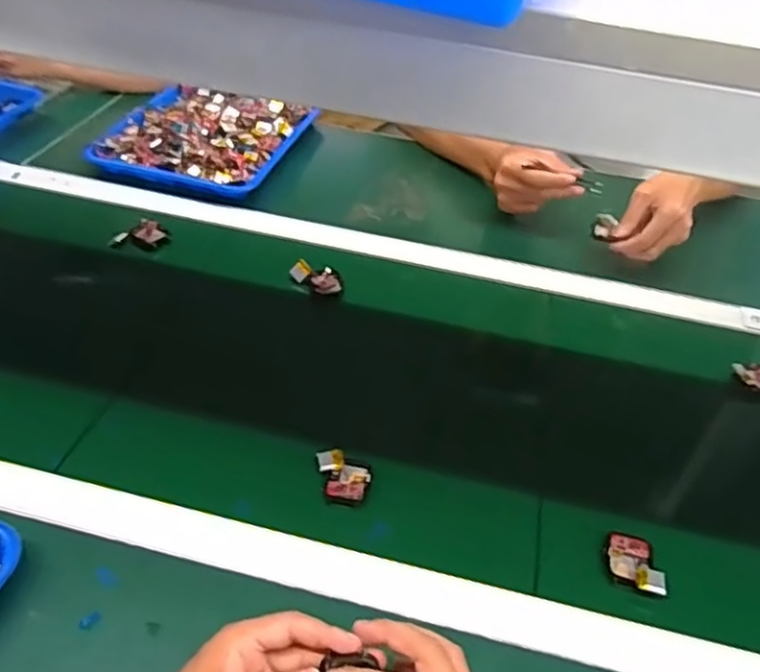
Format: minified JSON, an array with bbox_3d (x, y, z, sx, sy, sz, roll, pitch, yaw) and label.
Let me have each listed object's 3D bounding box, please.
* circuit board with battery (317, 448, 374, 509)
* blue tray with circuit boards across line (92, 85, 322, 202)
[{"bbox_3d":[-0.033,0.123,0.601,0.049,0.006,0.043,14,59,0],"label":"circuit board with battery"},{"bbox_3d":[-0.254,-0.286,1.013,0.246,0.053,0.244,13,43,8],"label":"blue tray with circuit boards across line"}]

